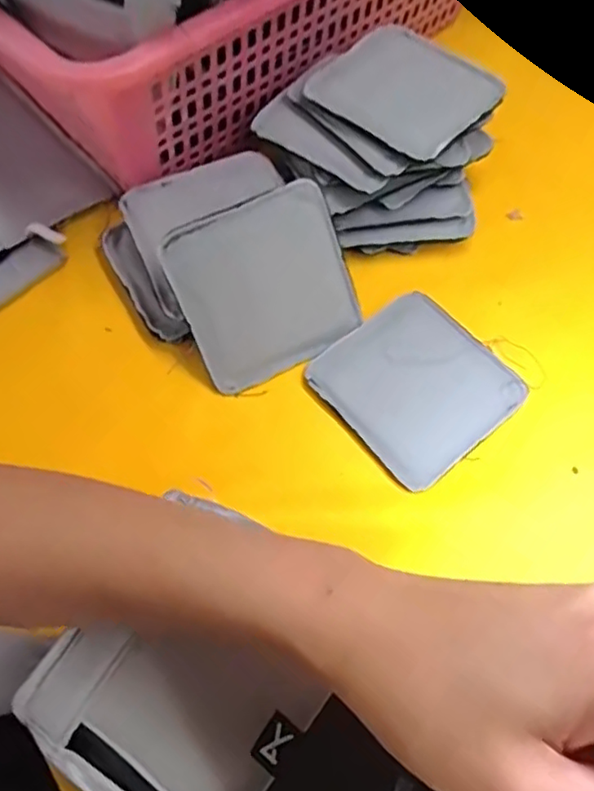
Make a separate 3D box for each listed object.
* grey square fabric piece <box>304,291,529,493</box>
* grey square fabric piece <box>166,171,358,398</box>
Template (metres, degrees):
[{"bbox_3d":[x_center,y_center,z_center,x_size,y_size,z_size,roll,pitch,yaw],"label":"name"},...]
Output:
[{"bbox_3d":[0.092,-0.009,0.482,0.125,0.009,0.128,-37,68,-17],"label":"grey square fabric piece"},{"bbox_3d":[-0.022,-0.079,0.470,0.126,0.122,0.005,-26,23,-8],"label":"grey square fabric piece"}]

